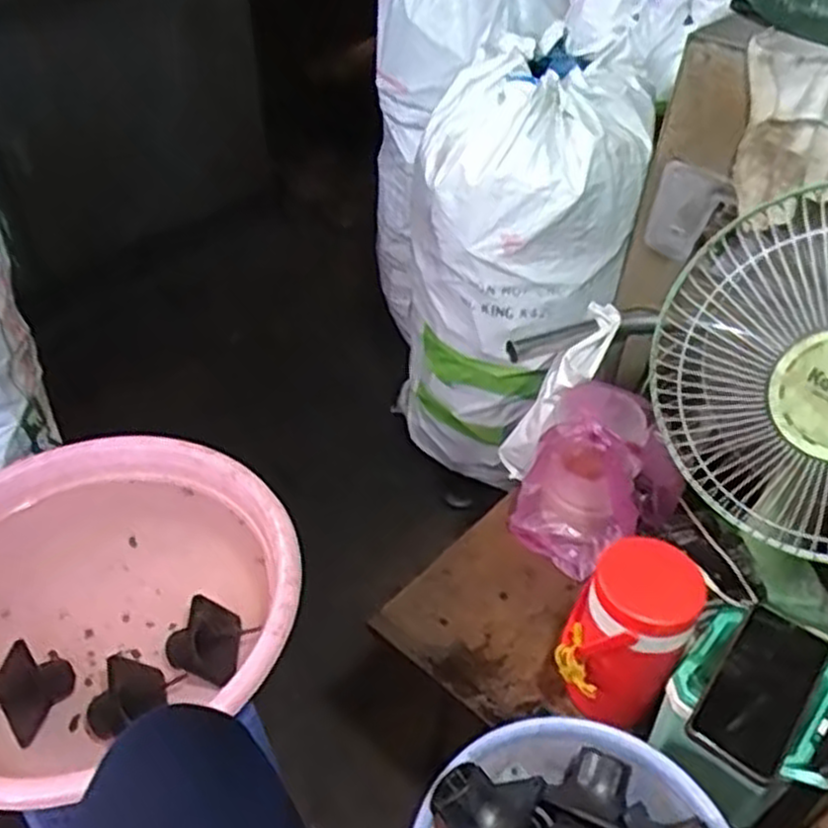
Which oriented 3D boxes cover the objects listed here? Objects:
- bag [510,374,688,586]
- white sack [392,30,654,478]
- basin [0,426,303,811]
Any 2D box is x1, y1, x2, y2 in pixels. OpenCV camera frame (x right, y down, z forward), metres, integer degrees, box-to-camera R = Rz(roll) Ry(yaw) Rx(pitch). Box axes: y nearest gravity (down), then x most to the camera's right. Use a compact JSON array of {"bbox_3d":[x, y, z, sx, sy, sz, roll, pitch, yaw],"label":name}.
[{"bbox_3d":[0.222,0.081,0.965,0.142,0.209,0.156,-23,49,-25],"label":"bag"},{"bbox_3d":[0.161,-0.214,1.337,0.300,0.706,0.323,-28,51,-29],"label":"white sack"},{"bbox_3d":[-0.345,0.206,0.848,0.401,0.131,0.399,2,43,-1],"label":"basin"}]

